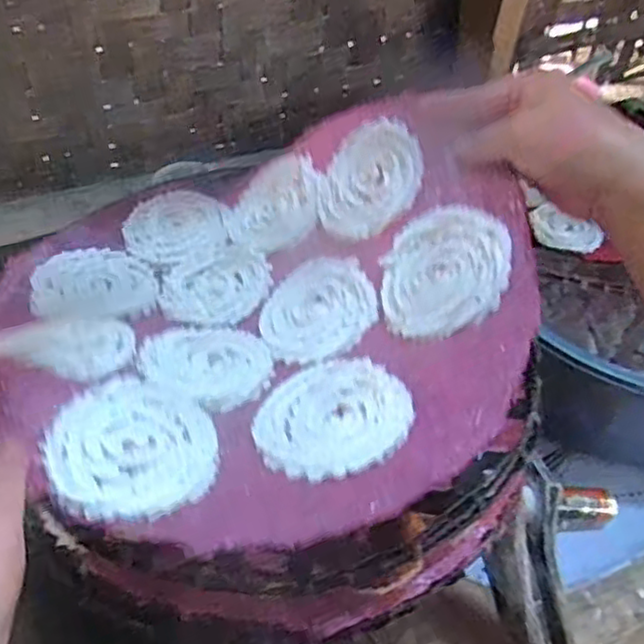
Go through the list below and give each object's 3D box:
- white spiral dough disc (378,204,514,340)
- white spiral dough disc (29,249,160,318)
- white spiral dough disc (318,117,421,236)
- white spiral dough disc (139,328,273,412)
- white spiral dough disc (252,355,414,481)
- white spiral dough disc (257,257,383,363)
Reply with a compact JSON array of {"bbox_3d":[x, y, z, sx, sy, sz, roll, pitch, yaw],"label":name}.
[{"bbox_3d":[0.067,-0.030,0.384,0.074,0.004,0.080,-13,58,29],"label":"white spiral dough disc"},{"bbox_3d":[-0.154,-0.027,0.472,0.082,0.006,0.069,1,47,-6],"label":"white spiral dough disc"},{"bbox_3d":[0.029,-0.092,0.448,0.004,0.079,0.079,17,42,-46],"label":"white spiral dough disc"},{"bbox_3d":[-0.067,0.023,0.398,0.072,0.008,0.074,10,29,-5],"label":"white spiral dough disc"},{"bbox_3d":[0.004,0.047,0.353,0.077,0.006,0.079,-10,36,8],"label":"white spiral dough disc"},{"bbox_3d":[-0.004,-0.009,0.421,0.070,0.005,0.080,-31,47,3],"label":"white spiral dough disc"}]

